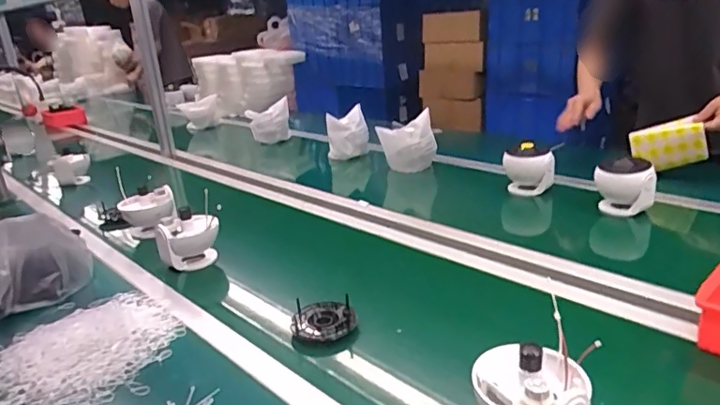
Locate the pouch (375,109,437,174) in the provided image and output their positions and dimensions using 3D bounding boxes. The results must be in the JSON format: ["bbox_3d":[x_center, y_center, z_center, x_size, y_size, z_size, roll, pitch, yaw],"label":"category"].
[{"bbox_3d":[0.144,-0.165,1.543,0.165,0.151,0.107,-11,20,-17],"label":"pouch"}]

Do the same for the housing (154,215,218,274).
[{"bbox_3d":[-0.346,0.089,1.057,0.117,0.113,0.070,-15,22,-27],"label":"housing"}]

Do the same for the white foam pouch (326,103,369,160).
[{"bbox_3d":[-0.039,-0.232,1.772,0.156,0.167,0.038,-11,29,-17],"label":"white foam pouch"}]

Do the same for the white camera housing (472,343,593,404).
[{"bbox_3d":[0.181,0.214,0.561,0.110,0.117,0.097,2,20,17],"label":"white camera housing"}]

